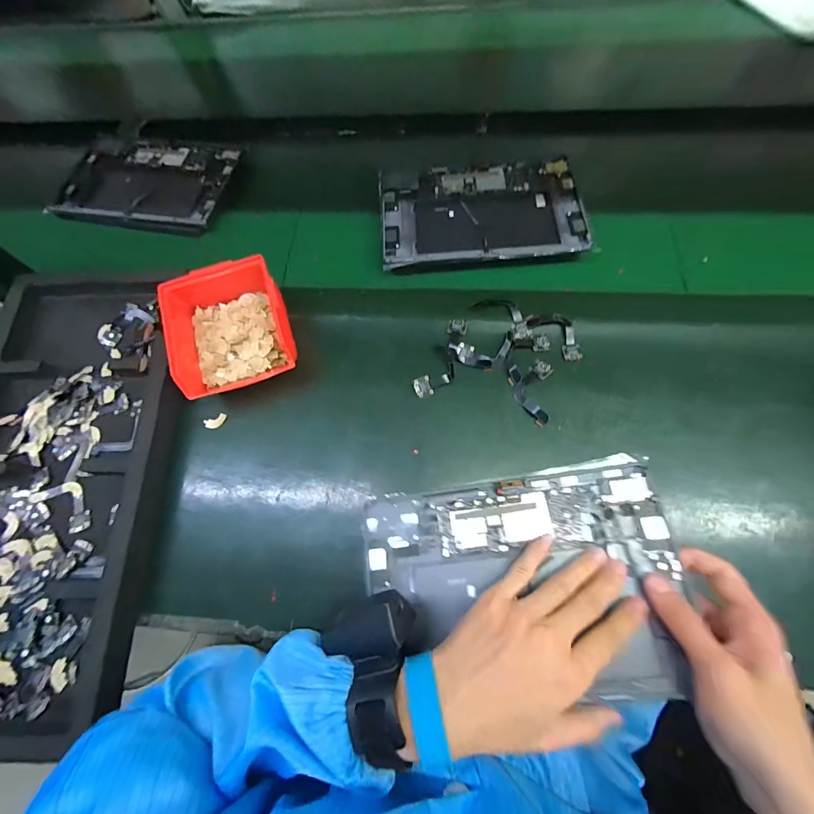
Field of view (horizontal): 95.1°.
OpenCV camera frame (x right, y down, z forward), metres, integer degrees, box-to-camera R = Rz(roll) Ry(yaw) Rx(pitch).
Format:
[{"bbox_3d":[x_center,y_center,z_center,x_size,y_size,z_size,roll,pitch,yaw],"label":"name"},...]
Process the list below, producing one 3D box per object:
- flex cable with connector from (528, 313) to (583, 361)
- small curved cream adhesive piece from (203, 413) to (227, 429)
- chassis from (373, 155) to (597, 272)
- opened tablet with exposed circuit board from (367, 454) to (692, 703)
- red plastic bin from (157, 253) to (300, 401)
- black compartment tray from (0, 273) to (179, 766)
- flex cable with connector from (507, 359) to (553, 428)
[{"bbox_3d":[0.177,-0.086,0.429,0.036,0.012,0.070,-40,74,-13],"label":"flex cable with connector"},{"bbox_3d":[-0.225,0.017,0.437,0.025,0.004,0.014,-25,71,-8],"label":"small curved cream adhesive piece"},{"bbox_3d":[0.096,-0.258,0.494,0.258,0.019,0.165,-3,69,0],"label":"chassis"},{"bbox_3d":[0.093,0.144,0.311,0.250,0.012,0.171,-10,68,8],"label":"opened tablet with exposed circuit board"},{"bbox_3d":[-0.204,-0.090,0.436,0.122,0.078,0.135,-17,70,-5],"label":"red plastic bin"},{"bbox_3d":[-0.385,0.067,0.408,0.247,0.037,0.513,-2,69,0],"label":"black compartment tray"},{"bbox_3d":[0.147,-0.017,0.418,0.051,0.008,0.074,-15,70,-5],"label":"flex cable with connector"}]

